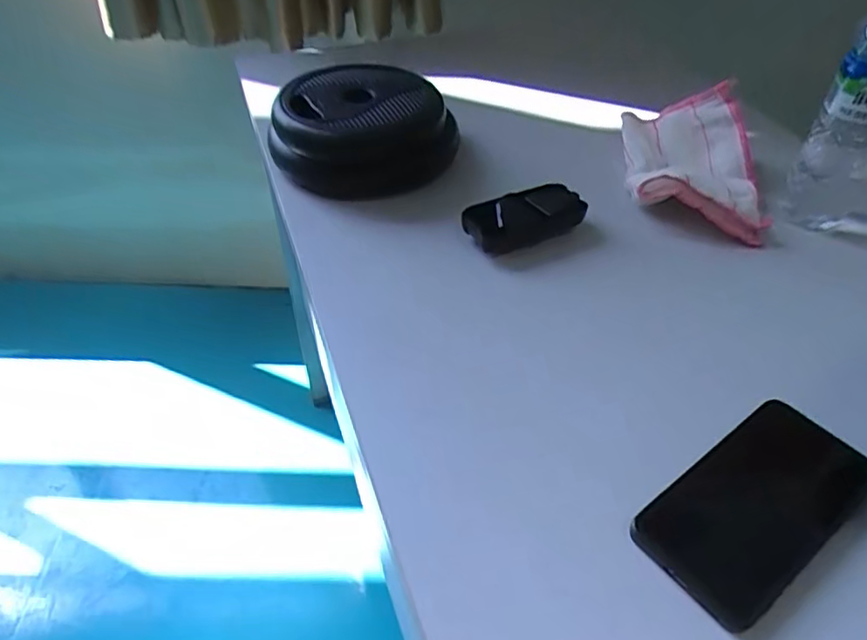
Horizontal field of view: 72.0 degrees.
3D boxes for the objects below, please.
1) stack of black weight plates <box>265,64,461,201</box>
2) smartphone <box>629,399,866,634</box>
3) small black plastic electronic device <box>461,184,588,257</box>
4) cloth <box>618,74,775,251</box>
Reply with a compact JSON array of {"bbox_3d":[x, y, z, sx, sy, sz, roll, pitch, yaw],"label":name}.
[{"bbox_3d":[-0.067,-0.191,0.596,0.147,0.078,0.149,22,48,19],"label":"stack of black weight plates"},{"bbox_3d":[0.190,0.106,0.348,0.150,0.010,0.072,-27,52,-27],"label":"smartphone"},{"bbox_3d":[0.082,-0.091,0.539,0.109,0.031,0.047,-19,48,-21],"label":"small black plastic electronic device"},{"bbox_3d":[0.260,-0.165,0.586,0.122,0.069,0.182,7,45,5],"label":"cloth"}]

